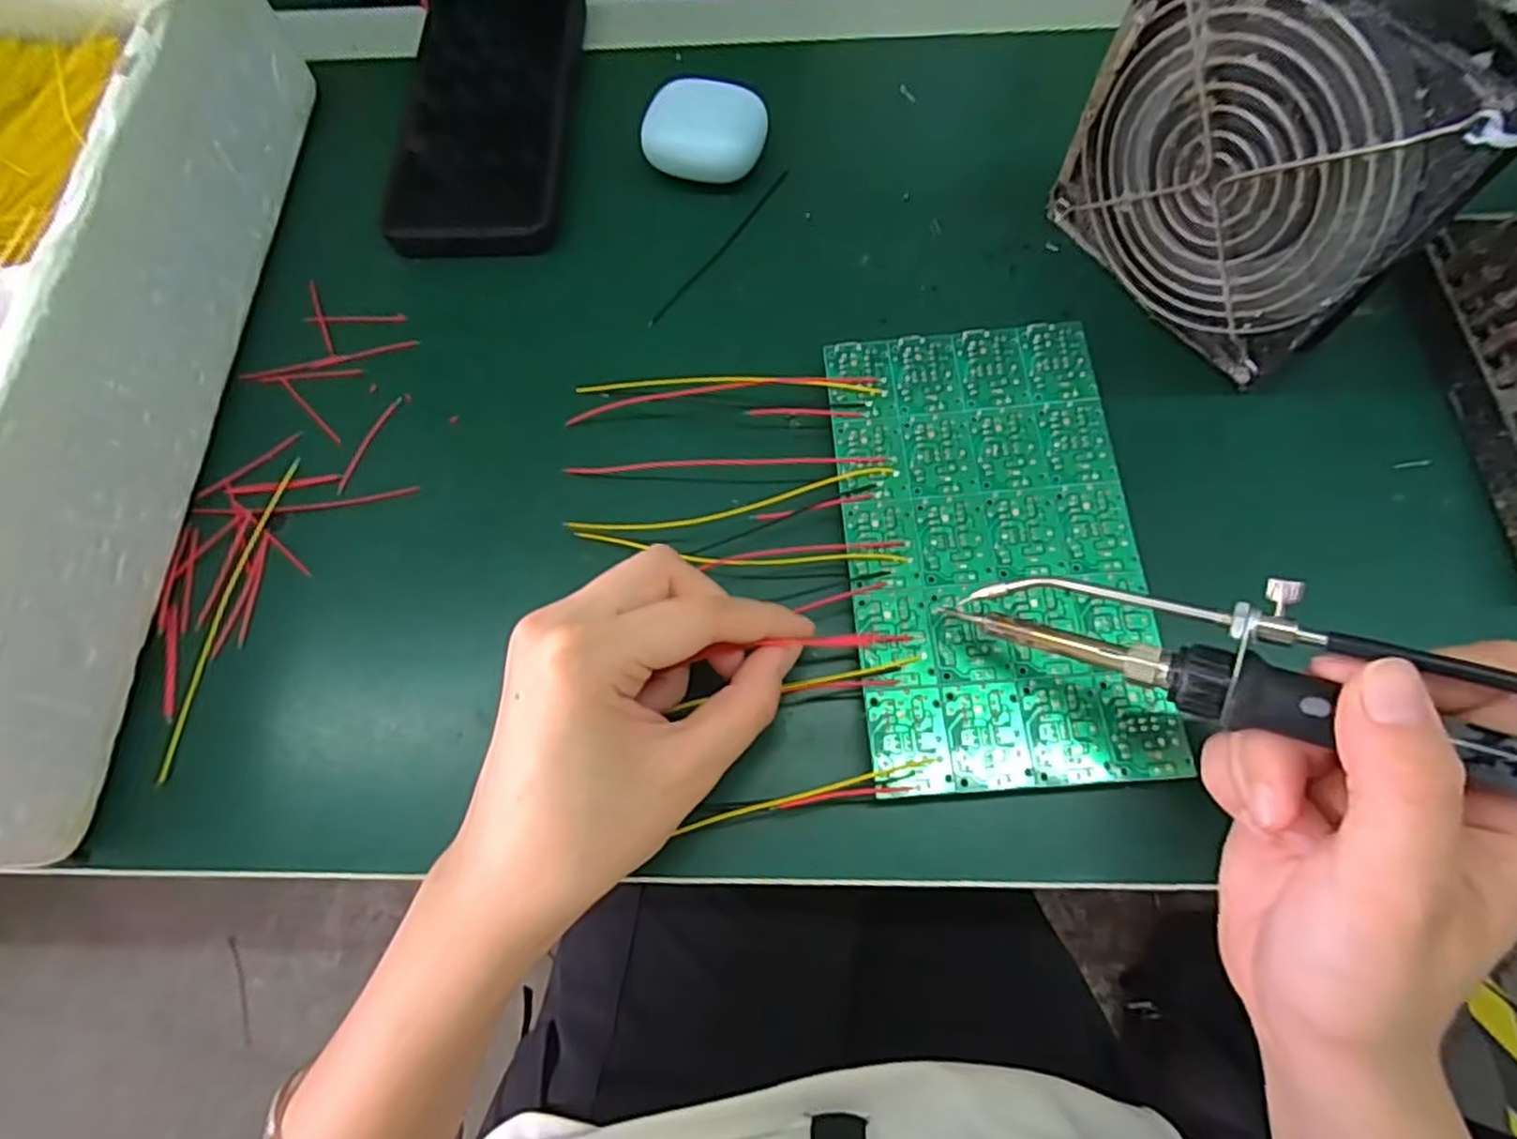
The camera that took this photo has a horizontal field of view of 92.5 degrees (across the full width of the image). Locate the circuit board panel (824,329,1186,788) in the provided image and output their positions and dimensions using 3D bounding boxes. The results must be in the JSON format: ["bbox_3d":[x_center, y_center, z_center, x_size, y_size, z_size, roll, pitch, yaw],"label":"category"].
[{"bbox_3d":[0.083,-0.012,0.262,0.100,0.004,0.173,-4,70,1],"label":"circuit board panel"}]

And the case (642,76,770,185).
[{"bbox_3d":[-0.024,-0.199,0.332,0.053,0.026,0.041,6,72,4],"label":"case"}]

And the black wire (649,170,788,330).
[{"bbox_3d":[-0.016,-0.146,0.328,0.005,0.004,0.100,35,76,13],"label":"black wire"}]

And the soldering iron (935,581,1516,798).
[{"bbox_3d":[0.151,0.030,0.178,0.204,0.017,0.033,17,71,32],"label":"soldering iron"}]

